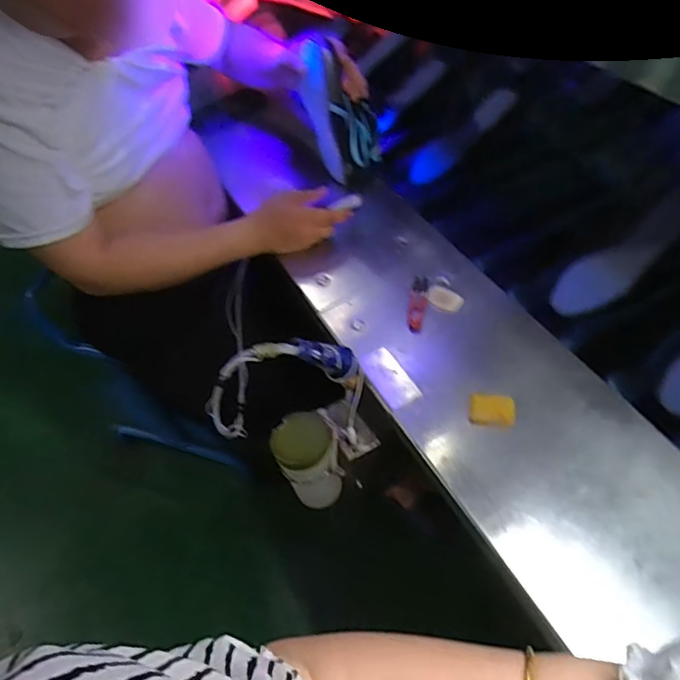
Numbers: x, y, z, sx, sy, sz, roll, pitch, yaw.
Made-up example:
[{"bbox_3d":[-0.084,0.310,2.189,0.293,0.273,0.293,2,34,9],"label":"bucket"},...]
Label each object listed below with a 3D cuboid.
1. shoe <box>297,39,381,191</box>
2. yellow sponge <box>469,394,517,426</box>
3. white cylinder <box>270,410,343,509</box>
[{"bbox_3d":[0.001,-0.348,0.851,0.075,0.263,0.086,35,81,29],"label":"shoe"},{"bbox_3d":[0.177,0.081,0.616,0.049,0.015,0.032,7,51,11],"label":"yellow sponge"},{"bbox_3d":[-0.043,0.159,0.708,0.079,0.112,0.080,-18,51,-10],"label":"white cylinder"}]

